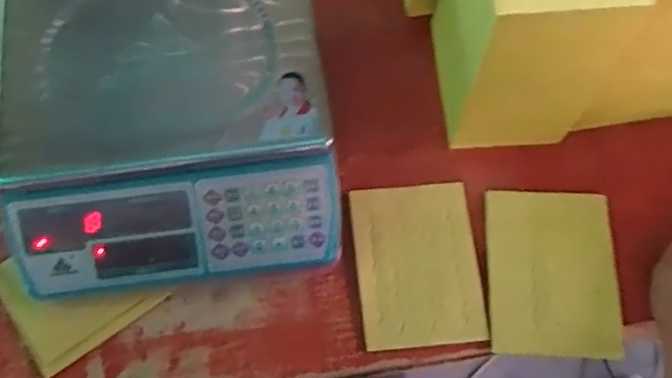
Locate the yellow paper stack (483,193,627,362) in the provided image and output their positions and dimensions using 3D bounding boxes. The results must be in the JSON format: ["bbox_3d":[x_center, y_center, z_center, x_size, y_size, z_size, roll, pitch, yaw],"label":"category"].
[{"bbox_3d":[0.215,0.080,0.578,0.122,0.013,0.159,3,72,0],"label":"yellow paper stack"}]

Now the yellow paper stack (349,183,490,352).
[{"bbox_3d":[0.080,0.073,0.577,0.117,0.005,0.157,-4,73,-2],"label":"yellow paper stack"}]

